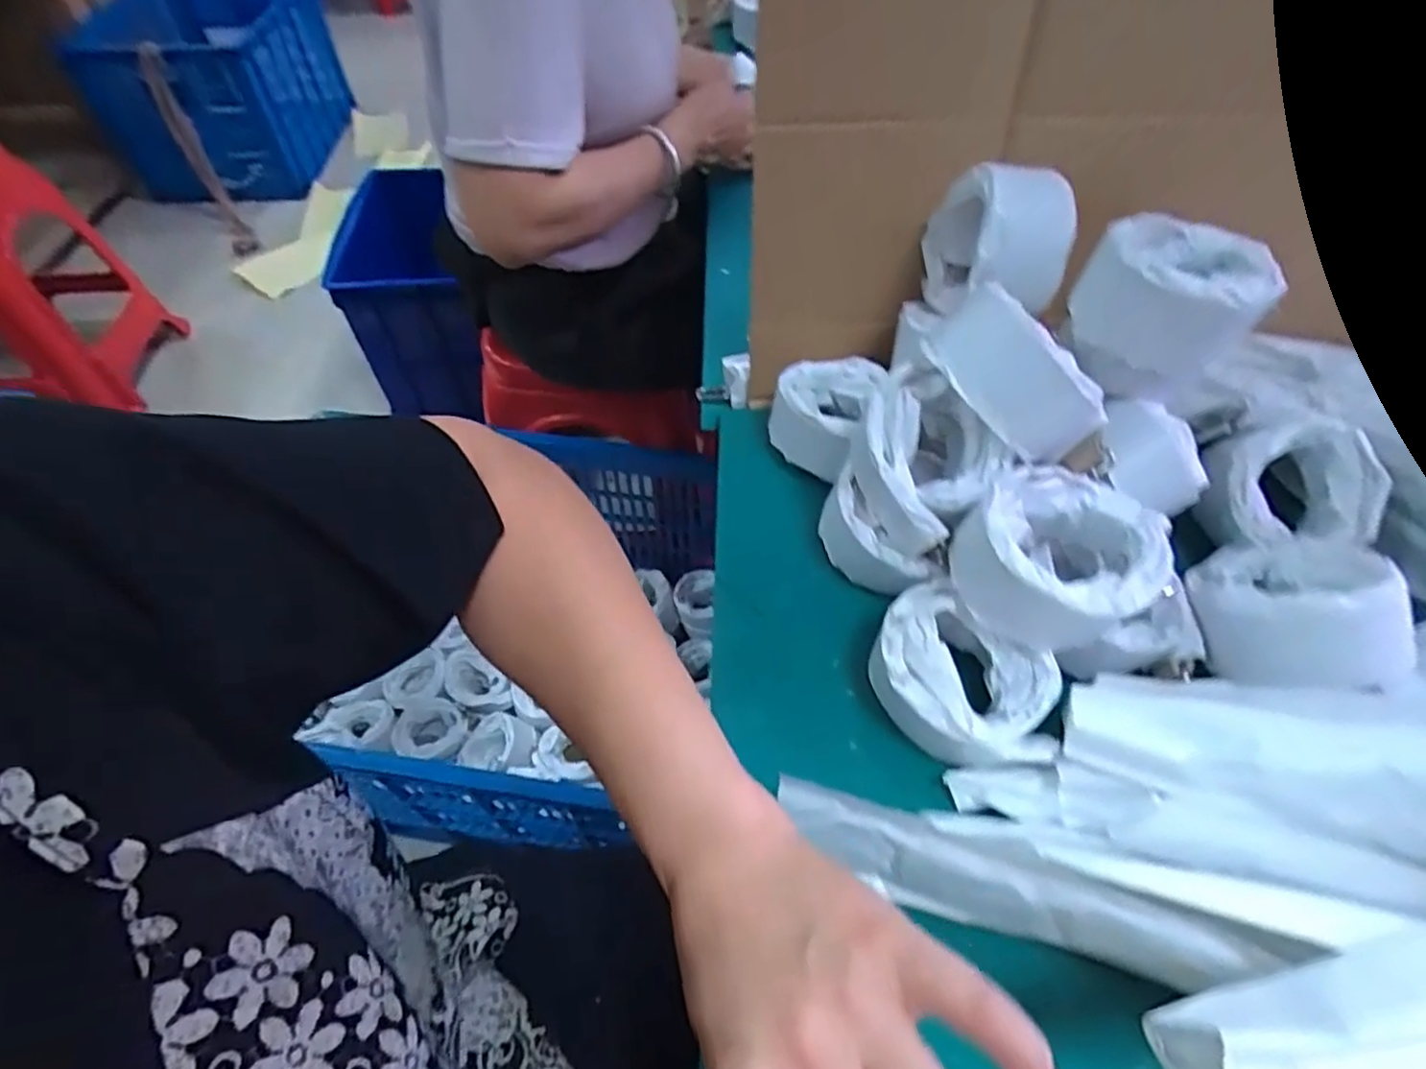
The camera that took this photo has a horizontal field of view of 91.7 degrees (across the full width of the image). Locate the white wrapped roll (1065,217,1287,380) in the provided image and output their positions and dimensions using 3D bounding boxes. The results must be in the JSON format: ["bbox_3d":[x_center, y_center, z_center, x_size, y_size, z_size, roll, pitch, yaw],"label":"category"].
[{"bbox_3d":[0.278,-0.145,0.414,0.108,0.062,0.089,-38,62,-24],"label":"white wrapped roll"}]

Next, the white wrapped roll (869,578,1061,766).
[{"bbox_3d":[0.138,0.083,0.388,0.102,0.048,0.073,35,61,23],"label":"white wrapped roll"}]

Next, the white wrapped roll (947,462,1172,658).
[{"bbox_3d":[0.185,0.014,0.375,0.101,0.057,0.092,18,56,13],"label":"white wrapped roll"}]

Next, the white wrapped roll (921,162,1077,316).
[{"bbox_3d":[0.179,-0.182,0.440,0.057,0.091,0.085,-8,54,-6],"label":"white wrapped roll"}]

